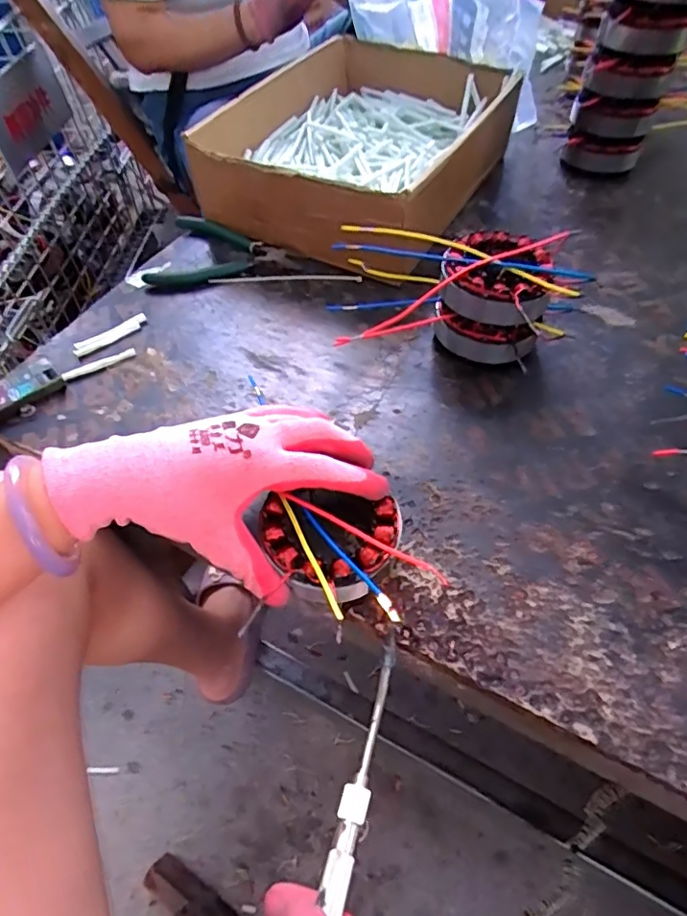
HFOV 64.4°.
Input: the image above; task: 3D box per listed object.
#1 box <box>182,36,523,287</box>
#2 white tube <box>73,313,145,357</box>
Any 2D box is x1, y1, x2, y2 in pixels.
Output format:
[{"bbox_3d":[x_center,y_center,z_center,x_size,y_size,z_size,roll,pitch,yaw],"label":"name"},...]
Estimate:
[{"bbox_3d":[0.037,-0.364,0.620,0.250,0.095,0.389,21,57,17],"label":"box"},{"bbox_3d":[-0.209,-0.111,0.489,0.068,0.011,0.012,-36,60,-22],"label":"white tube"}]

